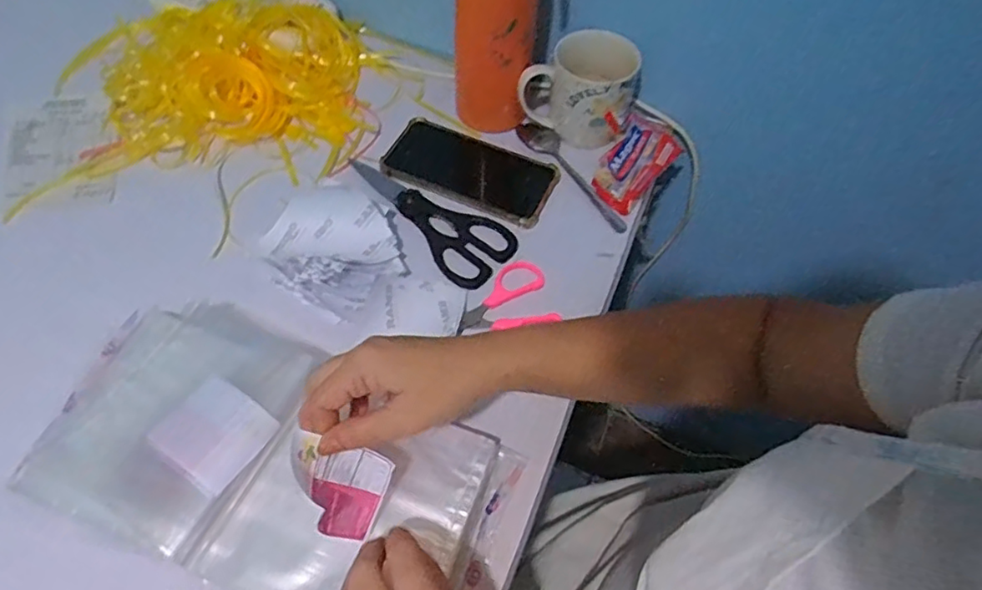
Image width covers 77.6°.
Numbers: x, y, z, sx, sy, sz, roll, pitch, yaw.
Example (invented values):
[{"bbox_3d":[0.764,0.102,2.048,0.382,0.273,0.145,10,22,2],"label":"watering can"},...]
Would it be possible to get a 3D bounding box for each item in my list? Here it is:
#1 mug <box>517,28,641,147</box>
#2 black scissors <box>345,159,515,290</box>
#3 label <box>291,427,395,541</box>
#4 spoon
[{"bbox_3d":[0.091,-0.210,0.614,0.110,0.082,0.082,17,59,7],"label":"mug"},{"bbox_3d":[-0.066,-0.072,0.575,0.182,0.007,0.074,32,62,15],"label":"black scissors"},{"bbox_3d":[-0.102,0.126,0.396,0.065,0.011,0.056,21,81,-28],"label":"label"},{"bbox_3d":[0.085,-0.124,0.616,0.035,0.010,0.163,-34,66,-21],"label":"spoon"}]

